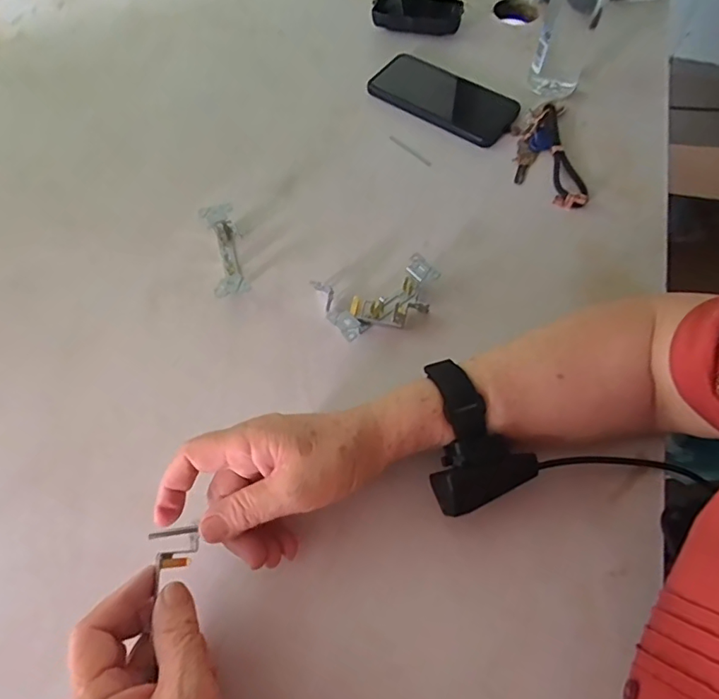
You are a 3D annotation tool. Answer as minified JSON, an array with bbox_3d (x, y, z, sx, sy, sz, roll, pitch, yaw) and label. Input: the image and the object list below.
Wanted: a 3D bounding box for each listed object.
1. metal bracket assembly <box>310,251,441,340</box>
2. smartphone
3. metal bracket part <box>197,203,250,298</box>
[{"bbox_3d":[0.020,-0.045,0.450,0.103,0.024,0.068,-14,63,-6],"label":"metal bracket assembly"},{"bbox_3d":[0.095,-0.292,0.585,0.166,0.010,0.082,33,68,17],"label":"smartphone"},{"bbox_3d":[-0.125,-0.091,0.478,0.031,0.025,0.108,-16,63,-6],"label":"metal bracket part"}]

